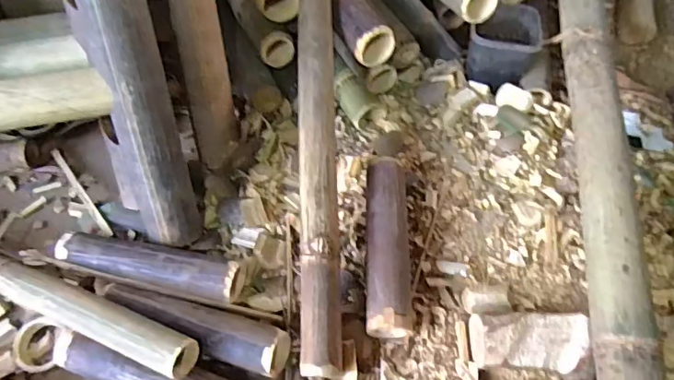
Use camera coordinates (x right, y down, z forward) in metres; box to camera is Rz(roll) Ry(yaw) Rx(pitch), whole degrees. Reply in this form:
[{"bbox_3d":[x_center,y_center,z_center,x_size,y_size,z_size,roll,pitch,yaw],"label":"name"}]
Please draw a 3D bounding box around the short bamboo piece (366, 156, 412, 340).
[{"bbox_3d":[0.072,0.076,0.733,0.058,0.068,0.264,1,56,3],"label":"short bamboo piece"}]

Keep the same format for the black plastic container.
[{"bbox_3d":[0.290,-0.243,0.895,0.110,0.103,0.112,21,59,15],"label":"black plastic container"}]

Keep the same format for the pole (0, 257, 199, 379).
[{"bbox_3d":[-0.464,0.109,0.704,0.627,0.054,0.056,20,59,14],"label":"pole"}]

